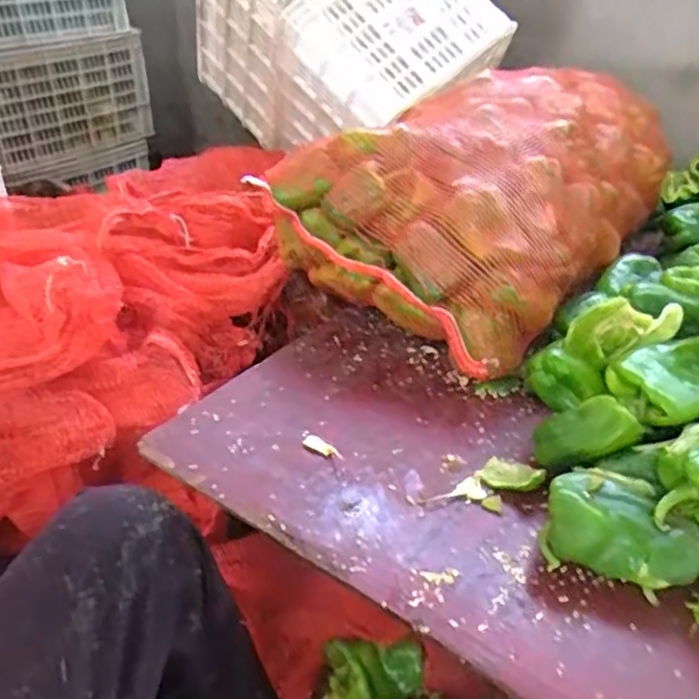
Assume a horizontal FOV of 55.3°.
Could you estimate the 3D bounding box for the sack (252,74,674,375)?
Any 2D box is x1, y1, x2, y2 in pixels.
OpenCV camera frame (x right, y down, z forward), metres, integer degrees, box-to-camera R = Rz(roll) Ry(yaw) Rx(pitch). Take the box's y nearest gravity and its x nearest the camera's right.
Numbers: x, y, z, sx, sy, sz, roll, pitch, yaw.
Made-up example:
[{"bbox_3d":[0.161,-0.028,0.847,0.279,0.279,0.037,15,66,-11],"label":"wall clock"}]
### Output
[{"bbox_3d":[0.220,-0.247,1.054,0.415,0.278,0.584,26,42,32],"label":"sack"}]

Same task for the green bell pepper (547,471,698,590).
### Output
[{"bbox_3d":[0.253,0.170,0.620,0.133,0.074,0.089,13,36,17],"label":"green bell pepper"}]

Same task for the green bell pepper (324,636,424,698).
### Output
[{"bbox_3d":[0.035,0.436,0.891,0.130,0.056,0.091,-1,35,-2],"label":"green bell pepper"}]

